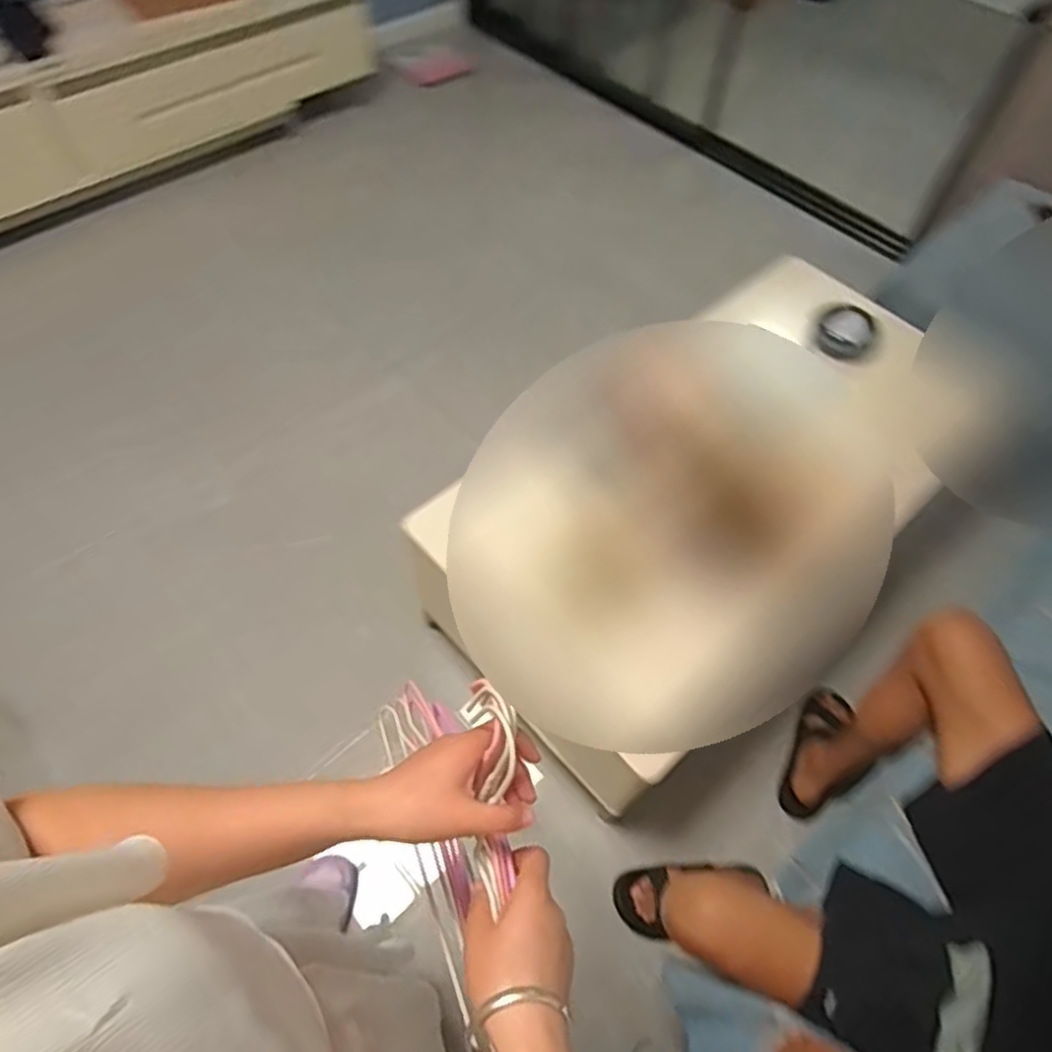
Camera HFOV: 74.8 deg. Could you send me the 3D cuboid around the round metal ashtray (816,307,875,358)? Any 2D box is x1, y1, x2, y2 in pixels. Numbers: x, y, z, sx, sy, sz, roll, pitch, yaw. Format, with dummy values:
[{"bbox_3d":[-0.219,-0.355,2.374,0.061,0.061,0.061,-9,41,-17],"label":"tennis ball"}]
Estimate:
[{"bbox_3d":[0.719,-0.435,1.544,0.109,0.073,0.093,28,60,14],"label":"round metal ashtray"}]

